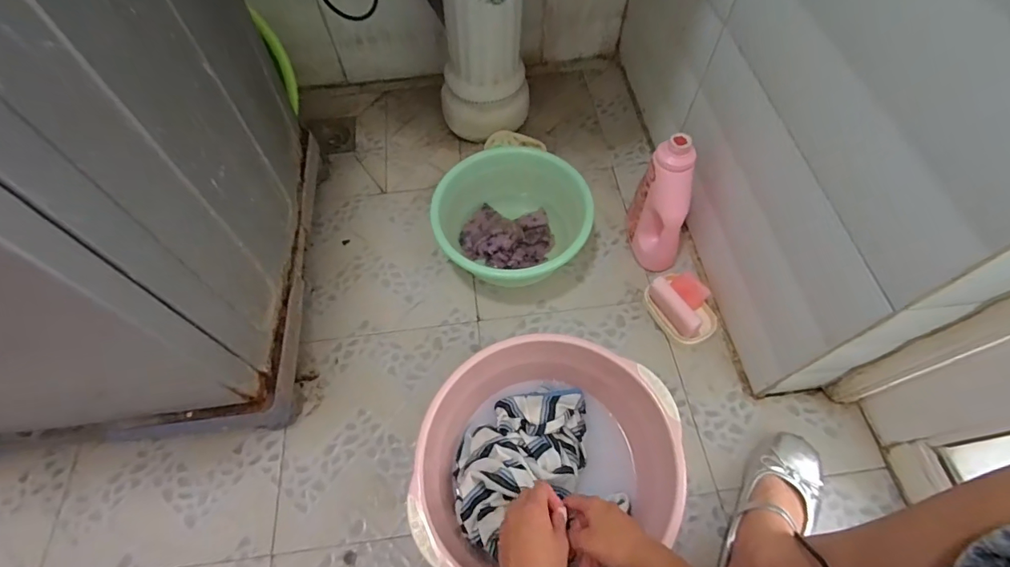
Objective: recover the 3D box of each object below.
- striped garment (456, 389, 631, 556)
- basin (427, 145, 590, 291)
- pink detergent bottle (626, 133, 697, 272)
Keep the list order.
[{"bbox_3d":[0.029,0.227,0.607,0.197,0.076,0.172,-9,60,-5],"label":"striped garment"},{"bbox_3d":[0.014,-0.093,0.778,0.238,0.127,0.219,0,60,0],"label":"basin"},{"bbox_3d":[0.251,-0.119,0.742,0.062,0.218,0.114,-5,60,-2],"label":"pink detergent bottle"}]

